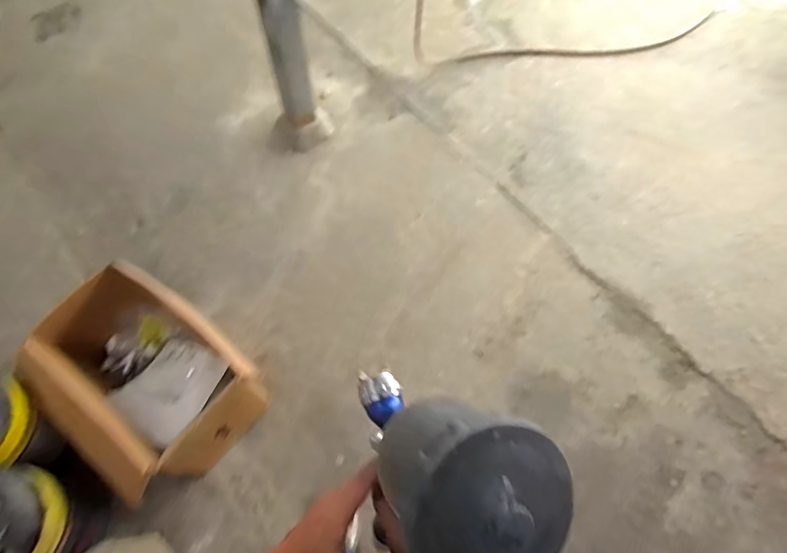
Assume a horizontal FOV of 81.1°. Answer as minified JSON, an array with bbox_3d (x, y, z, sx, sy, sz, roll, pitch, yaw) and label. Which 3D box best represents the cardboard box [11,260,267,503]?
[{"bbox_3d":[-0.699,0.282,1.319,0.555,0.334,0.413,38,69,15],"label":"cardboard box"}]

